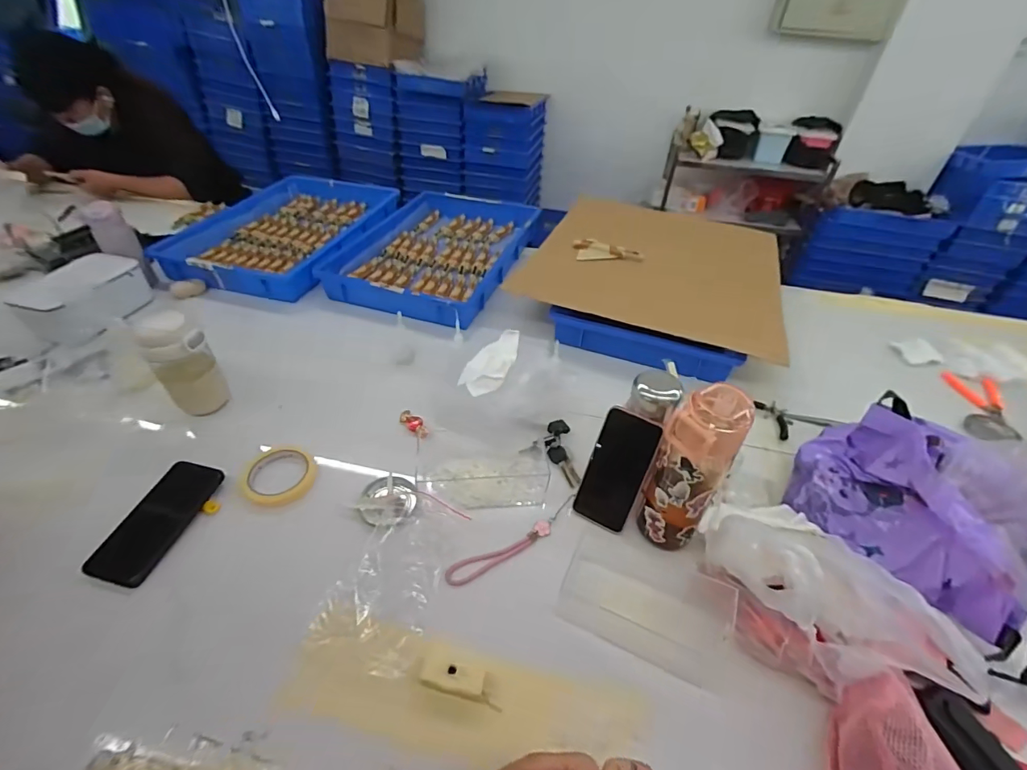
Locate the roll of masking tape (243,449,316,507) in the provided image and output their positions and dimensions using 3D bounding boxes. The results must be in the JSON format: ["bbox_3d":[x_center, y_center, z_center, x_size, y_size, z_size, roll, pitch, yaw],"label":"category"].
[{"bbox_3d":[-0.339,0.129,0.657,0.090,0.027,0.095,31,48,28],"label":"roll of masking tape"}]

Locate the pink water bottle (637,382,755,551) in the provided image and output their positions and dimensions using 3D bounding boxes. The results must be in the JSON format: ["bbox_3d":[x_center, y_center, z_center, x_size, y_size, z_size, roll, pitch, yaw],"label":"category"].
[{"bbox_3d":[0.208,0.105,0.544,0.075,0.229,0.074,-30,51,-32],"label":"pink water bottle"}]

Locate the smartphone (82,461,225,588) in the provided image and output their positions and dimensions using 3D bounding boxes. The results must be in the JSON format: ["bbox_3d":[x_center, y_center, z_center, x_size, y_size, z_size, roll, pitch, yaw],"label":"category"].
[{"bbox_3d":[-0.457,0.172,0.591,0.079,0.015,0.170,10,42,8],"label":"smartphone"}]

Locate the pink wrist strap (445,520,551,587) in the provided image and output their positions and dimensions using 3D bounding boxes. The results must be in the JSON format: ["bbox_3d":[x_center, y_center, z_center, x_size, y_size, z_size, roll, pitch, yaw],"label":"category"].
[{"bbox_3d":[-0.016,0.217,0.591,0.152,0.005,0.028,-19,64,-25],"label":"pink wrist strap"}]

